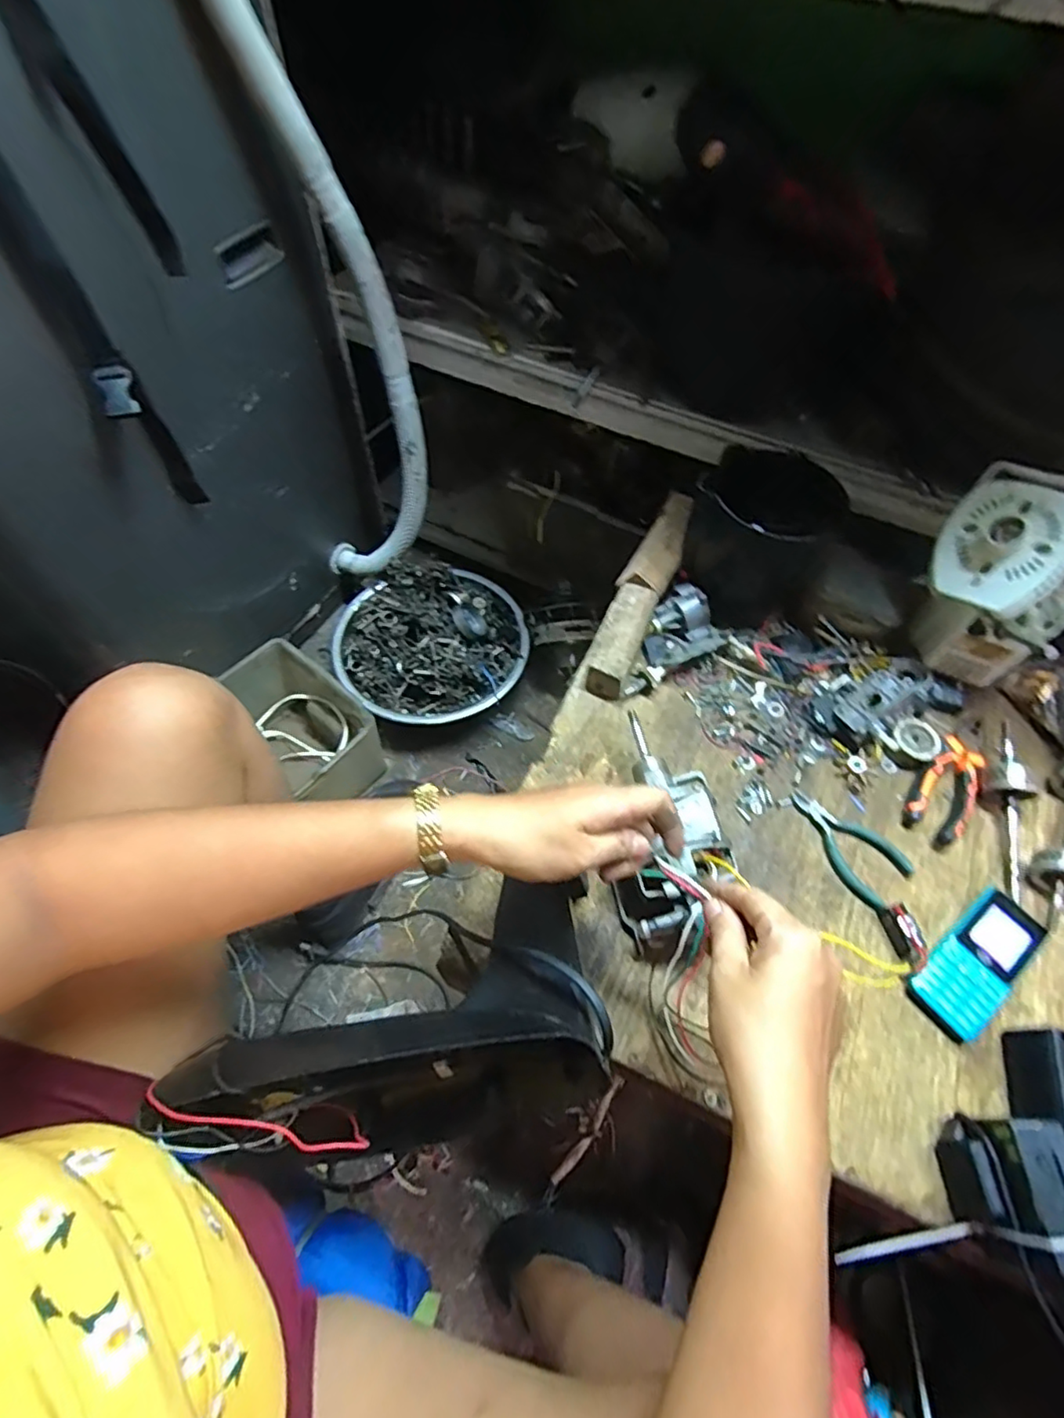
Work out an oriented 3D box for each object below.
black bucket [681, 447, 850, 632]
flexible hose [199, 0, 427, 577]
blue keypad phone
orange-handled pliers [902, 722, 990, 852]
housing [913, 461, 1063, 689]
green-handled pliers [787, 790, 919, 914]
[{"bbox_3d":[0.230,-0.172,0.636,0.130,0.134,0.130,1,59,-1],"label":"black bucket"},{"bbox_3d":[-0.237,-0.452,0.734,0.174,0.728,0.088,-13,60,-10],"label":"flexible hose"},{"bbox_3d":[0.359,0.204,0.496,0.123,0.015,0.054,-33,65,-20],"label":"blue keypad phone"},{"bbox_3d":[0.397,0.061,0.583,0.048,0.021,0.145,32,63,17],"label":"orange-handled pliers"},{"bbox_3d":[0.445,-0.123,0.595,0.133,0.157,0.122,34,64,18],"label":"housing"},{"bbox_3d":[0.280,0.119,0.549,0.054,0.013,0.115,-31,65,-19],"label":"green-handled pliers"}]

